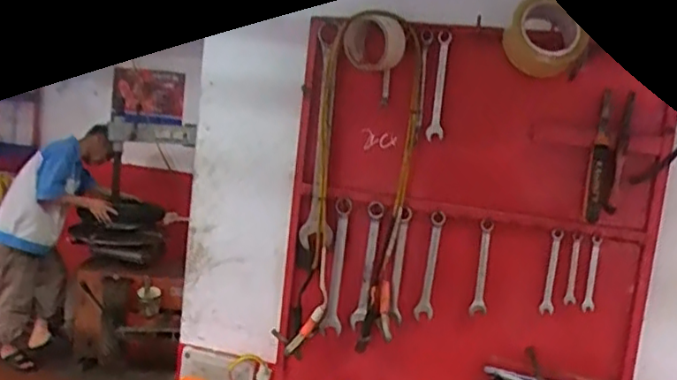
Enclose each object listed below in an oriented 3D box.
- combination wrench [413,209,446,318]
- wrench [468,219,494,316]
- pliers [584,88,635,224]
[{"bbox_3d":[0.151,0.124,1.060,0.032,0.175,0.013,7,7,5],"label":"combination wrench"},{"bbox_3d":[0.232,0.126,1.030,0.027,0.153,0.010,9,8,22],"label":"wrench"},{"bbox_3d":[0.398,-0.047,0.950,0.049,0.181,0.035,9,8,25],"label":"pliers"}]

